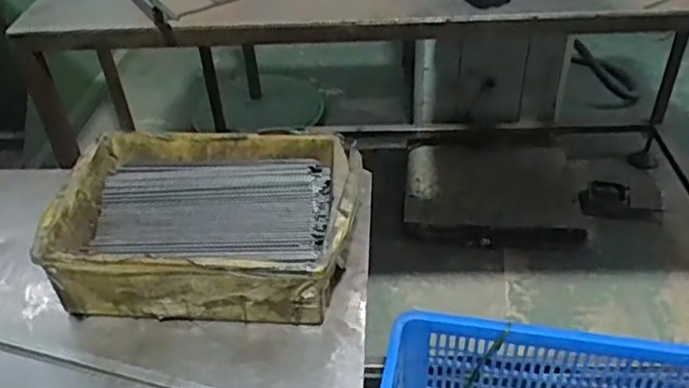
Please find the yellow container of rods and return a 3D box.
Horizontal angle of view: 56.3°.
[{"bbox_3d":[-0.118,0.027,0.581,0.251,0.081,0.174,0,38,7],"label":"yellow container of rods"}]

